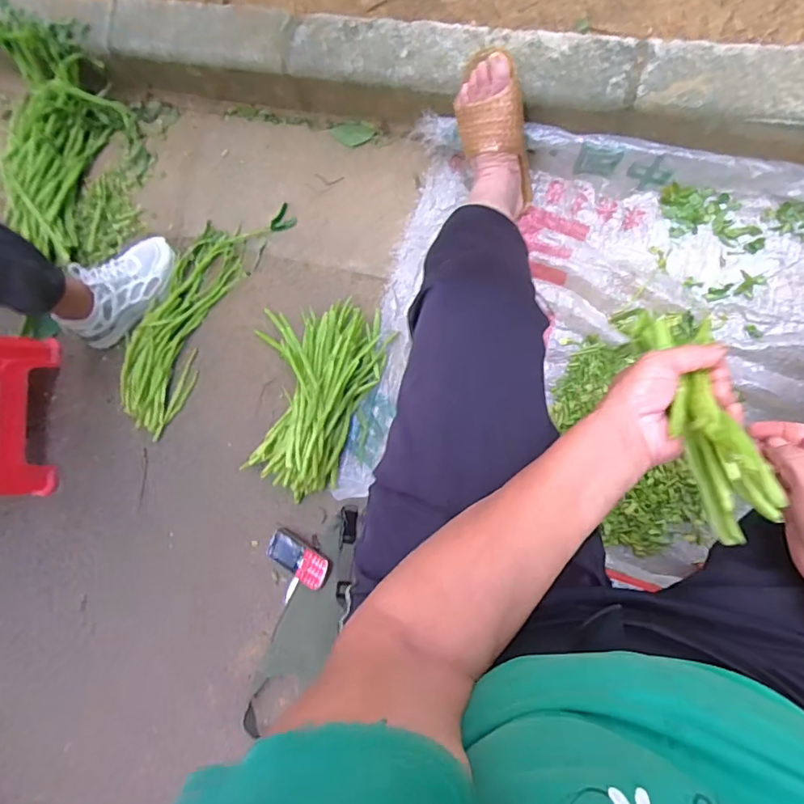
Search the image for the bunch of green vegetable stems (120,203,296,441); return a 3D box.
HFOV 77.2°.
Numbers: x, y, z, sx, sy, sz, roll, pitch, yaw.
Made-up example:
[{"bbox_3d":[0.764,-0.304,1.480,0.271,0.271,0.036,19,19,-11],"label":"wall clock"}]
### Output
[{"bbox_3d":[-0.368,-0.170,0.871,0.150,0.047,0.452,34,96,12],"label":"bunch of green vegetable stems"}]

